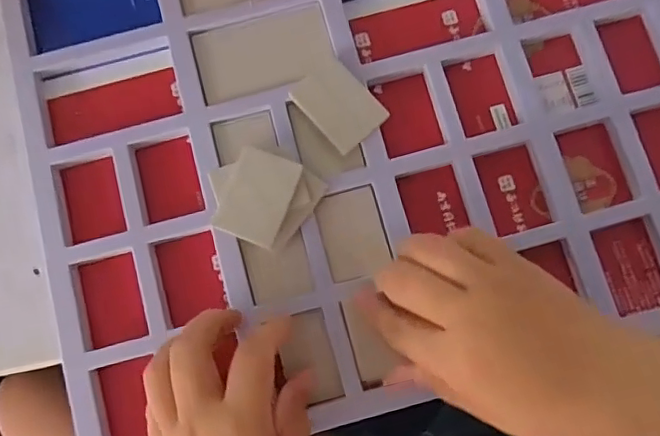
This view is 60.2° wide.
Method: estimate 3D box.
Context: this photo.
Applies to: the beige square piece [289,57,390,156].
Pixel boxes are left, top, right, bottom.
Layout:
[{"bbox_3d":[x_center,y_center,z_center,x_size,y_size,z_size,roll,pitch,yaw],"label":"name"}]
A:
[{"bbox_3d":[0.006,-0.071,0.359,0.039,0.010,0.054,-39,81,-8],"label":"beige square piece"}]

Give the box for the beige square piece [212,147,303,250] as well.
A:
[{"bbox_3d":[-0.043,-0.013,0.335,0.038,0.004,0.053,20,83,2],"label":"beige square piece"}]

